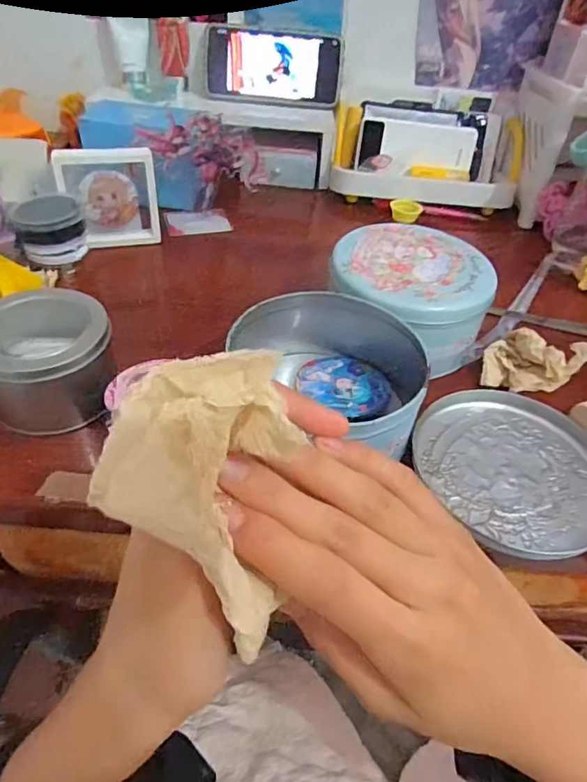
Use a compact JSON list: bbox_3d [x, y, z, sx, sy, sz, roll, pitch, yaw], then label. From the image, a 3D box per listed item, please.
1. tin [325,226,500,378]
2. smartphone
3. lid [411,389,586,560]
[{"bbox_3d":[0.097,-0.079,0.435,0.120,0.058,0.127,3,44,-3],"label":"tin"},{"bbox_3d":[-0.023,-0.393,0.642,0.163,0.081,0.010,2,19,-3],"label":"smartphone"},{"bbox_3d":[0.155,0.049,0.367,0.127,0.011,0.133,3,44,-3],"label":"lid"}]

